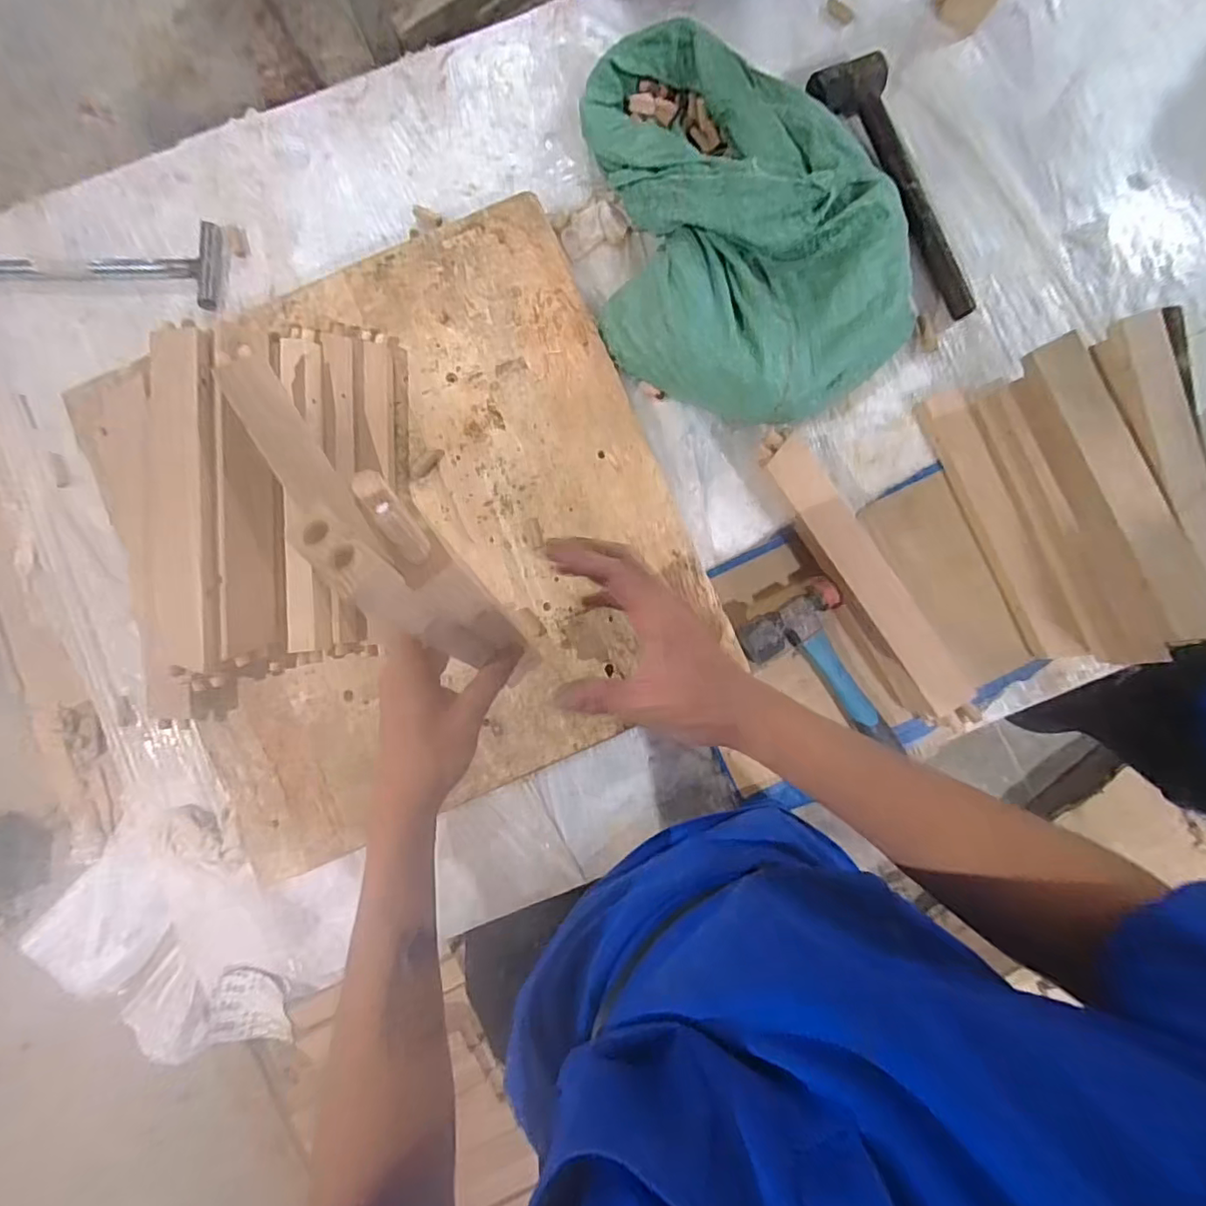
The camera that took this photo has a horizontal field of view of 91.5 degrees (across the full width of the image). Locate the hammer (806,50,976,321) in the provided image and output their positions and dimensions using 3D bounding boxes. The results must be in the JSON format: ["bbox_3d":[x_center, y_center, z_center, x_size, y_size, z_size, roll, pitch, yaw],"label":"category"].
[{"bbox_3d":[0.355,-0.491,0.694,0.068,0.047,0.329,-26,87,0],"label":"hammer"}]

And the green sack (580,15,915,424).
[{"bbox_3d":[0.142,-0.427,0.640,0.316,0.136,0.456,-18,87,0],"label":"green sack"}]

